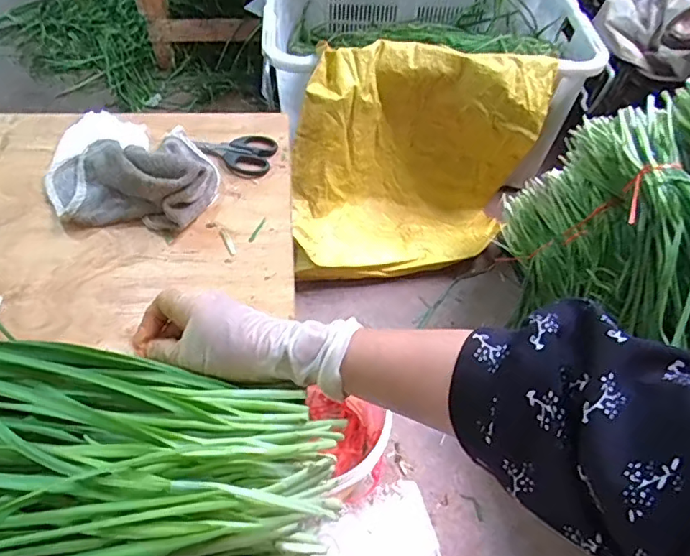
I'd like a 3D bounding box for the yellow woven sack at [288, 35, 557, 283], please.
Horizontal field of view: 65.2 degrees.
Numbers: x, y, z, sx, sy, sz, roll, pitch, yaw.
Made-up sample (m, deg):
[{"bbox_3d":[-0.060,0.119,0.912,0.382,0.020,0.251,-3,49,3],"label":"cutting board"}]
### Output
[{"bbox_3d":[0.145,-0.208,1.063,0.504,0.367,0.253,-4,52,-6],"label":"yellow woven sack"}]

